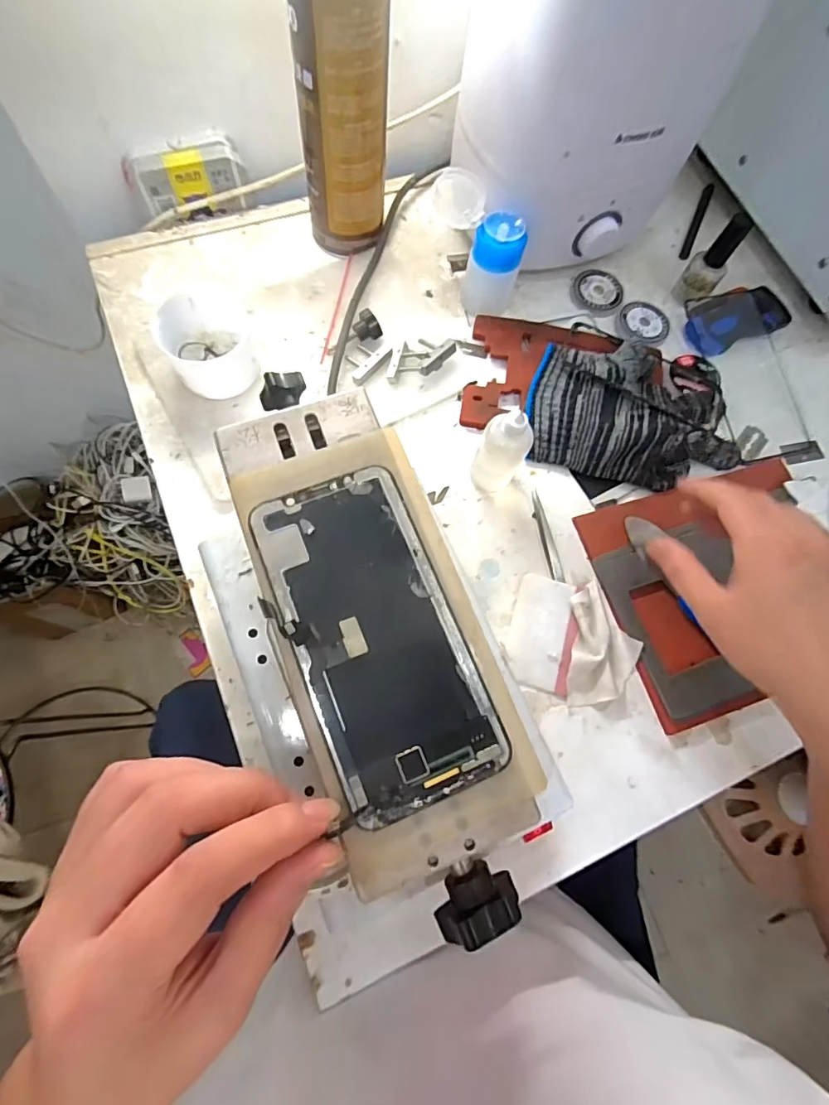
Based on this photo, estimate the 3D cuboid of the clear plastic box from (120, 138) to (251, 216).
[{"bbox_3d":[-0.194,-0.320,0.438,0.093,0.051,0.024,-16,74,-10],"label":"clear plastic box"}]

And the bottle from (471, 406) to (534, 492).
[{"bbox_3d":[0.064,-0.073,0.368,0.034,0.082,0.038,25,72,3],"label":"bottle"}]

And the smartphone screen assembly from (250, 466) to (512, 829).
[{"bbox_3d":[-0.017,0.032,0.208,0.066,0.004,0.137,-22,76,-9],"label":"smartphone screen assembly"}]

